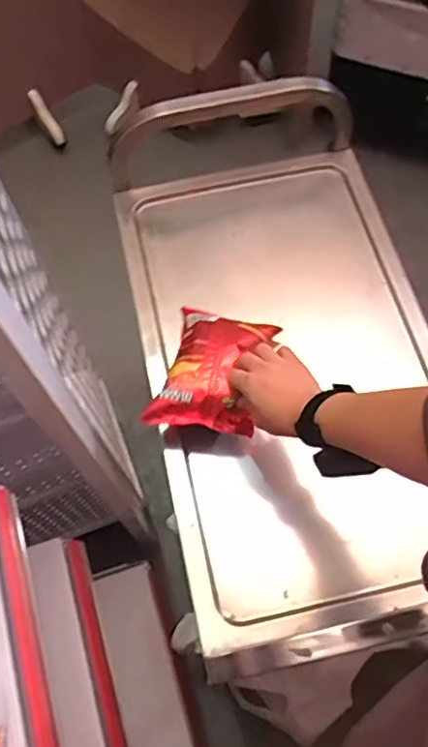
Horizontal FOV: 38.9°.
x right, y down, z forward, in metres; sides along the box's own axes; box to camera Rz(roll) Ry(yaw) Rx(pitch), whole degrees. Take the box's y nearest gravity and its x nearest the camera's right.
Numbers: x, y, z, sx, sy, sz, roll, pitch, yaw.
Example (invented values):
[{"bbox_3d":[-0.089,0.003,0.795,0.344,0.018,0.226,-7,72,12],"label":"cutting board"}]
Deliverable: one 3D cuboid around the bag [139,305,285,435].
[{"bbox_3d":[0.000,-0.009,0.775,0.129,0.053,0.178,14,66,8],"label":"bag"}]

